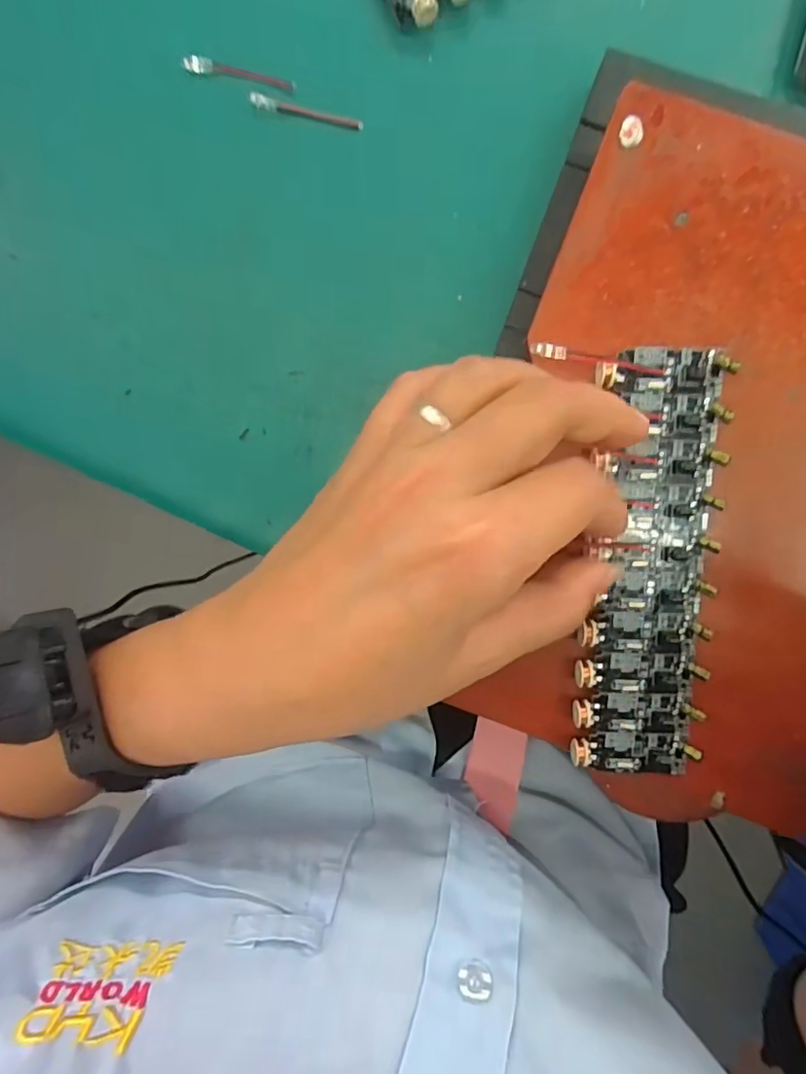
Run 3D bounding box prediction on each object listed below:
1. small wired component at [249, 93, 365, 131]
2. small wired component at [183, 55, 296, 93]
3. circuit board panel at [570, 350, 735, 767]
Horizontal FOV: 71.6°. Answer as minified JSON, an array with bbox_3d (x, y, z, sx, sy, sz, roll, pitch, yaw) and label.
[{"bbox_3d":[-0.041,-0.178,0.235,0.048,0.004,0.006,17,96,3],"label":"small wired component"},{"bbox_3d":[-0.069,-0.195,0.235,0.048,0.004,0.008,17,96,3],"label":"small wired component"},{"bbox_3d":[0.091,0.012,0.206,0.047,0.010,0.155,4,98,7],"label":"circuit board panel"}]

